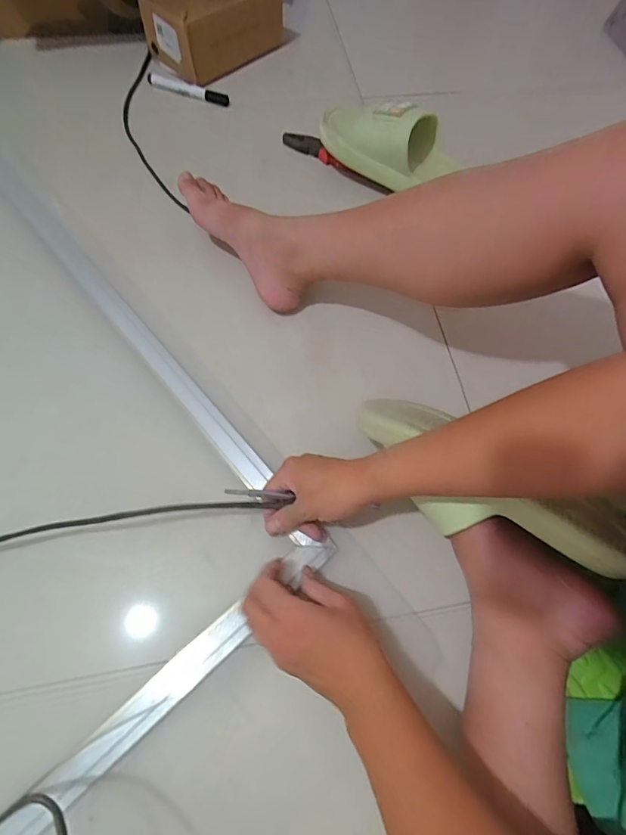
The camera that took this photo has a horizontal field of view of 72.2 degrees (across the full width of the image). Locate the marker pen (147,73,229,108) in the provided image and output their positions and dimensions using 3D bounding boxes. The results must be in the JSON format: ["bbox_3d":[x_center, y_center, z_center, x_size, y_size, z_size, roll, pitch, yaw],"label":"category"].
[{"bbox_3d":[-0.213,-0.554,0.726,0.148,0.014,0.019,21,66,7],"label":"marker pen"}]

